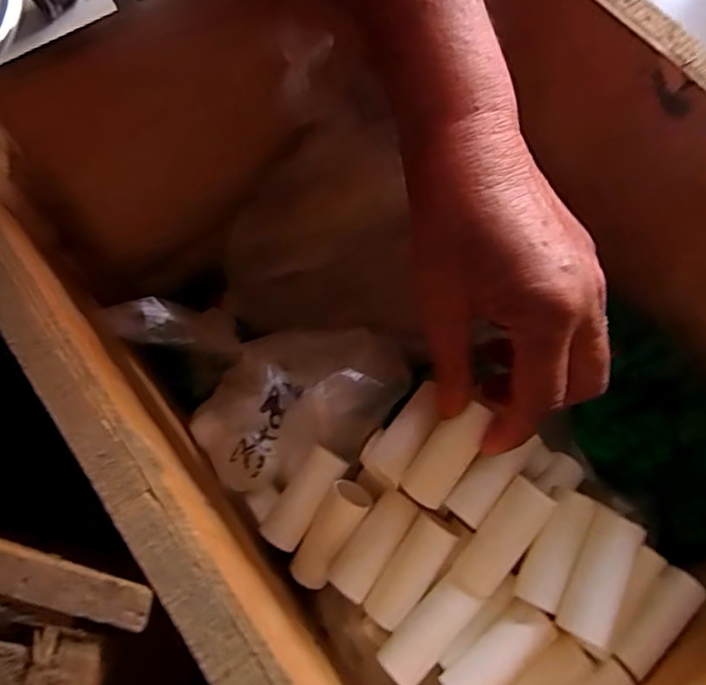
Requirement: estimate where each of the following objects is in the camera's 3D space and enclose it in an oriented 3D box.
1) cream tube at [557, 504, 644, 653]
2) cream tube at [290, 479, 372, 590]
[{"bbox_3d":[0.110,0.105,0.259,0.020,0.024,0.056,26,71,9],"label":"cream tube"},{"bbox_3d":[-0.012,0.099,0.298,0.021,0.018,0.057,30,71,10],"label":"cream tube"}]

